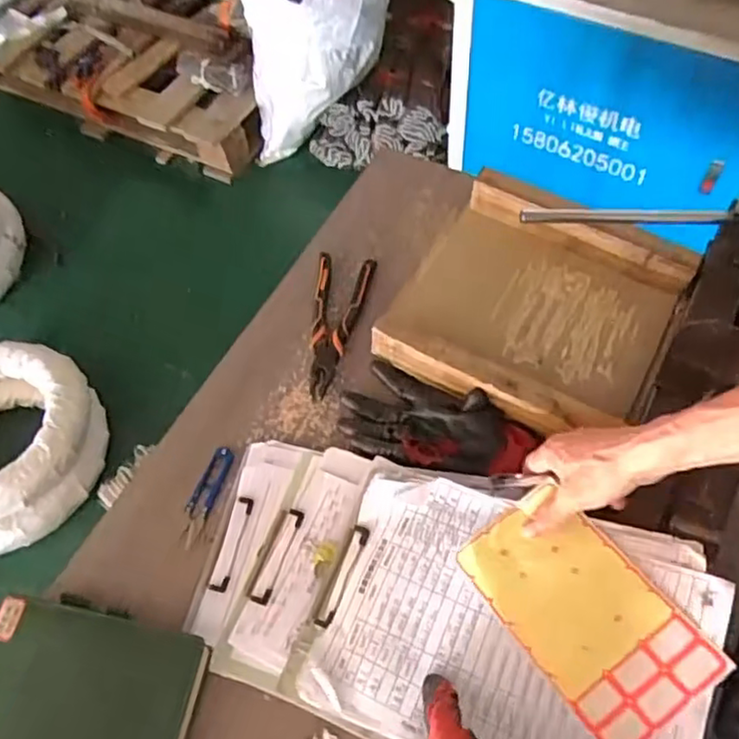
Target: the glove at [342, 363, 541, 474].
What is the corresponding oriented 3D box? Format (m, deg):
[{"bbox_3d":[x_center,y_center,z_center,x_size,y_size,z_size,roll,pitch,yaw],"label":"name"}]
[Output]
[{"bbox_3d":[0.063,0.056,0.678,0.196,0.045,0.101,23,65,16],"label":"glove"}]

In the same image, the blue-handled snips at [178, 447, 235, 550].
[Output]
[{"bbox_3d":[-0.172,0.131,0.679,0.026,0.004,0.109,13,63,12],"label":"blue-handled snips"}]

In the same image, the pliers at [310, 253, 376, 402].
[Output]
[{"bbox_3d":[-0.051,-0.058,0.762,0.070,0.023,0.187,14,63,12],"label":"pliers"}]

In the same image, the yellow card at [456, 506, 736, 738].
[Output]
[{"bbox_3d":[0.174,0.196,0.536,0.110,0.009,0.190,-36,56,-8],"label":"yellow card"}]

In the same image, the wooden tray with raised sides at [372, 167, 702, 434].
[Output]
[{"bbox_3d":[0.181,-0.070,0.721,0.274,0.069,0.255,26,66,17],"label":"wooden tray with raised sides"}]

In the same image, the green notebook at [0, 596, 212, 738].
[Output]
[{"bbox_3d":[-0.256,0.293,0.576,0.195,0.017,0.140,15,65,-2],"label":"green notebook"}]

